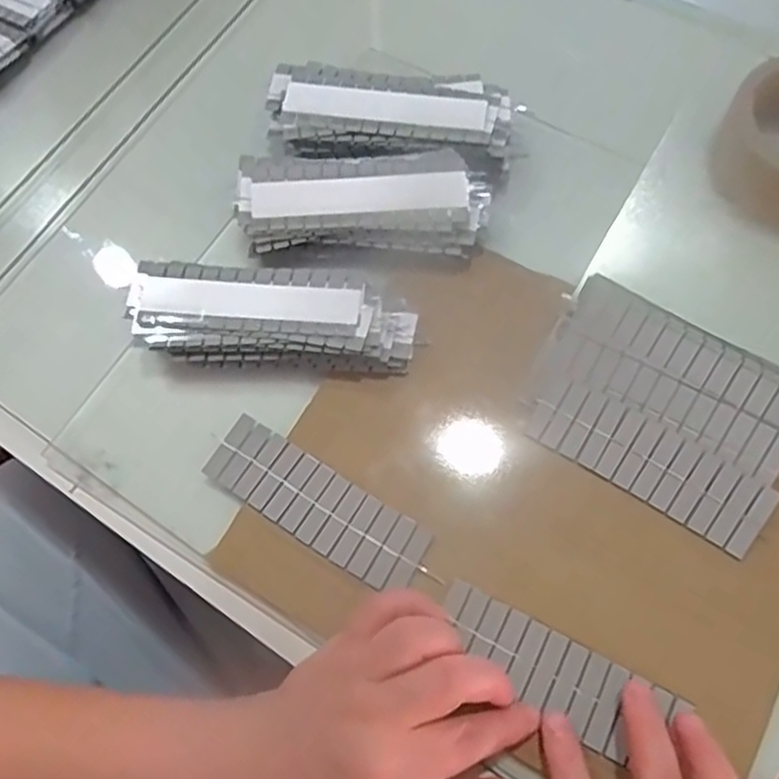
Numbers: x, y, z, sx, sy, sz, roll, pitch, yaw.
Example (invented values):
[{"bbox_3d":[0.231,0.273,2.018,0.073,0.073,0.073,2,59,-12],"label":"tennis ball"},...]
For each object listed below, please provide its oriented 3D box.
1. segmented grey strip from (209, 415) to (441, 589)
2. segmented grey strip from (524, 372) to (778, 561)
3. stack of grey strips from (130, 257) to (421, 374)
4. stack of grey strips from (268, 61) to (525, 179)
[{"bbox_3d":[-0.038,0.061,0.379,0.126,0.004,0.040,31,73,13],"label":"segmented grey strip"},{"bbox_3d":[0.135,0.038,0.373,0.124,0.004,0.039,31,91,13],"label":"segmented grey strip"},{"bbox_3d":[-0.067,-0.041,0.409,0.160,0.024,0.054,5,69,4],"label":"stack of grey strips"},{"bbox_3d":[0.001,-0.169,0.456,0.154,0.039,0.059,7,69,5],"label":"stack of grey strips"}]

